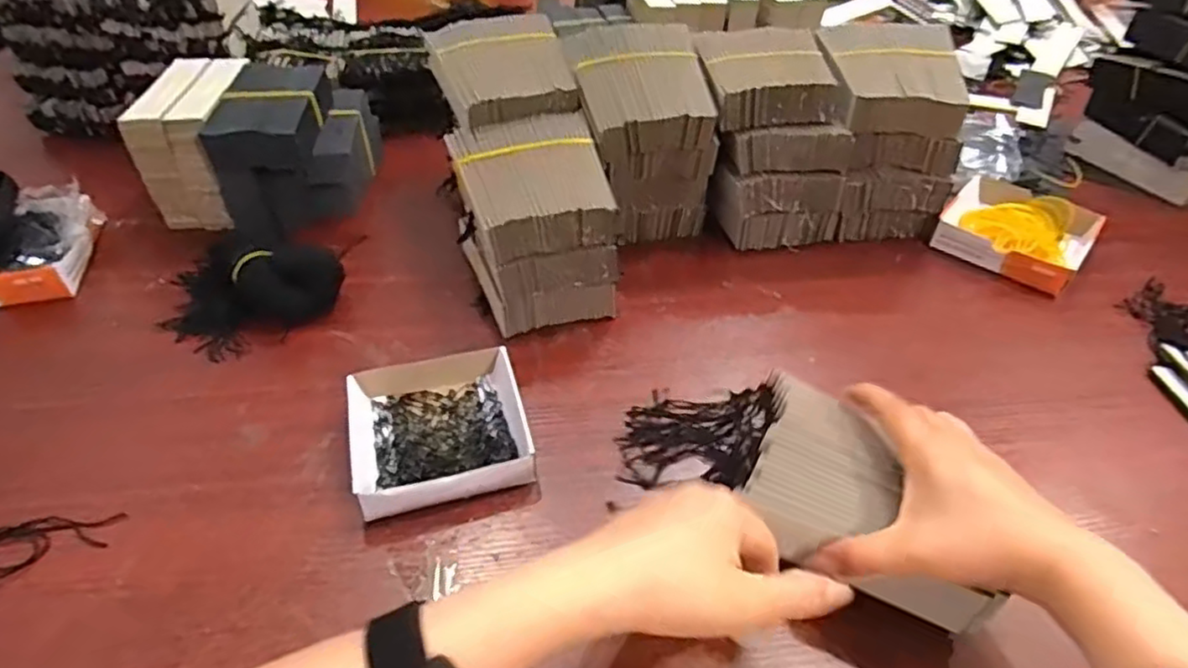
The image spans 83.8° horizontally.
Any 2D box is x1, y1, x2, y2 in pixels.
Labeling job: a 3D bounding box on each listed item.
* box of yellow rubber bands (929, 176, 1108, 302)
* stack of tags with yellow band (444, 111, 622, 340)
[{"bbox_3d":[0.381,-0.095,0.599,0.114,0.026,0.118,32,51,28],"label":"box of yellow rubber bands"},{"bbox_3d":[-0.050,-0.084,0.505,0.111,0.104,0.124,-10,44,-11],"label":"stack of tags with yellow band"}]

